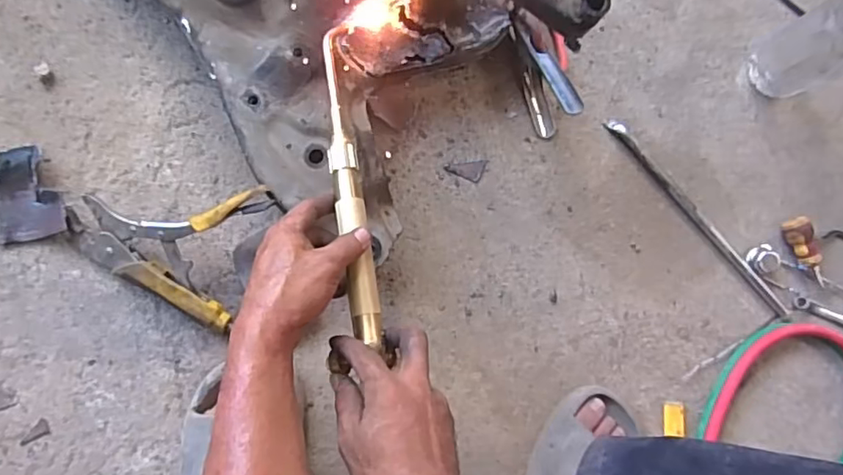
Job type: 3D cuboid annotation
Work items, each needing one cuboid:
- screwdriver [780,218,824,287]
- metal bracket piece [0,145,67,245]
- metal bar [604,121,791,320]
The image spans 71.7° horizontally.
[{"bbox_3d":[0.479,0.019,0.723,0.027,0.029,0.090,-26,89,-9],"label":"screwdriver"},{"bbox_3d":[-0.418,-0.045,0.608,0.078,0.021,0.101,-22,88,-9],"label":"metal bracket piece"},{"bbox_3d":[0.347,-0.022,0.724,0.021,0.012,0.331,-42,91,-9],"label":"metal bar"}]

